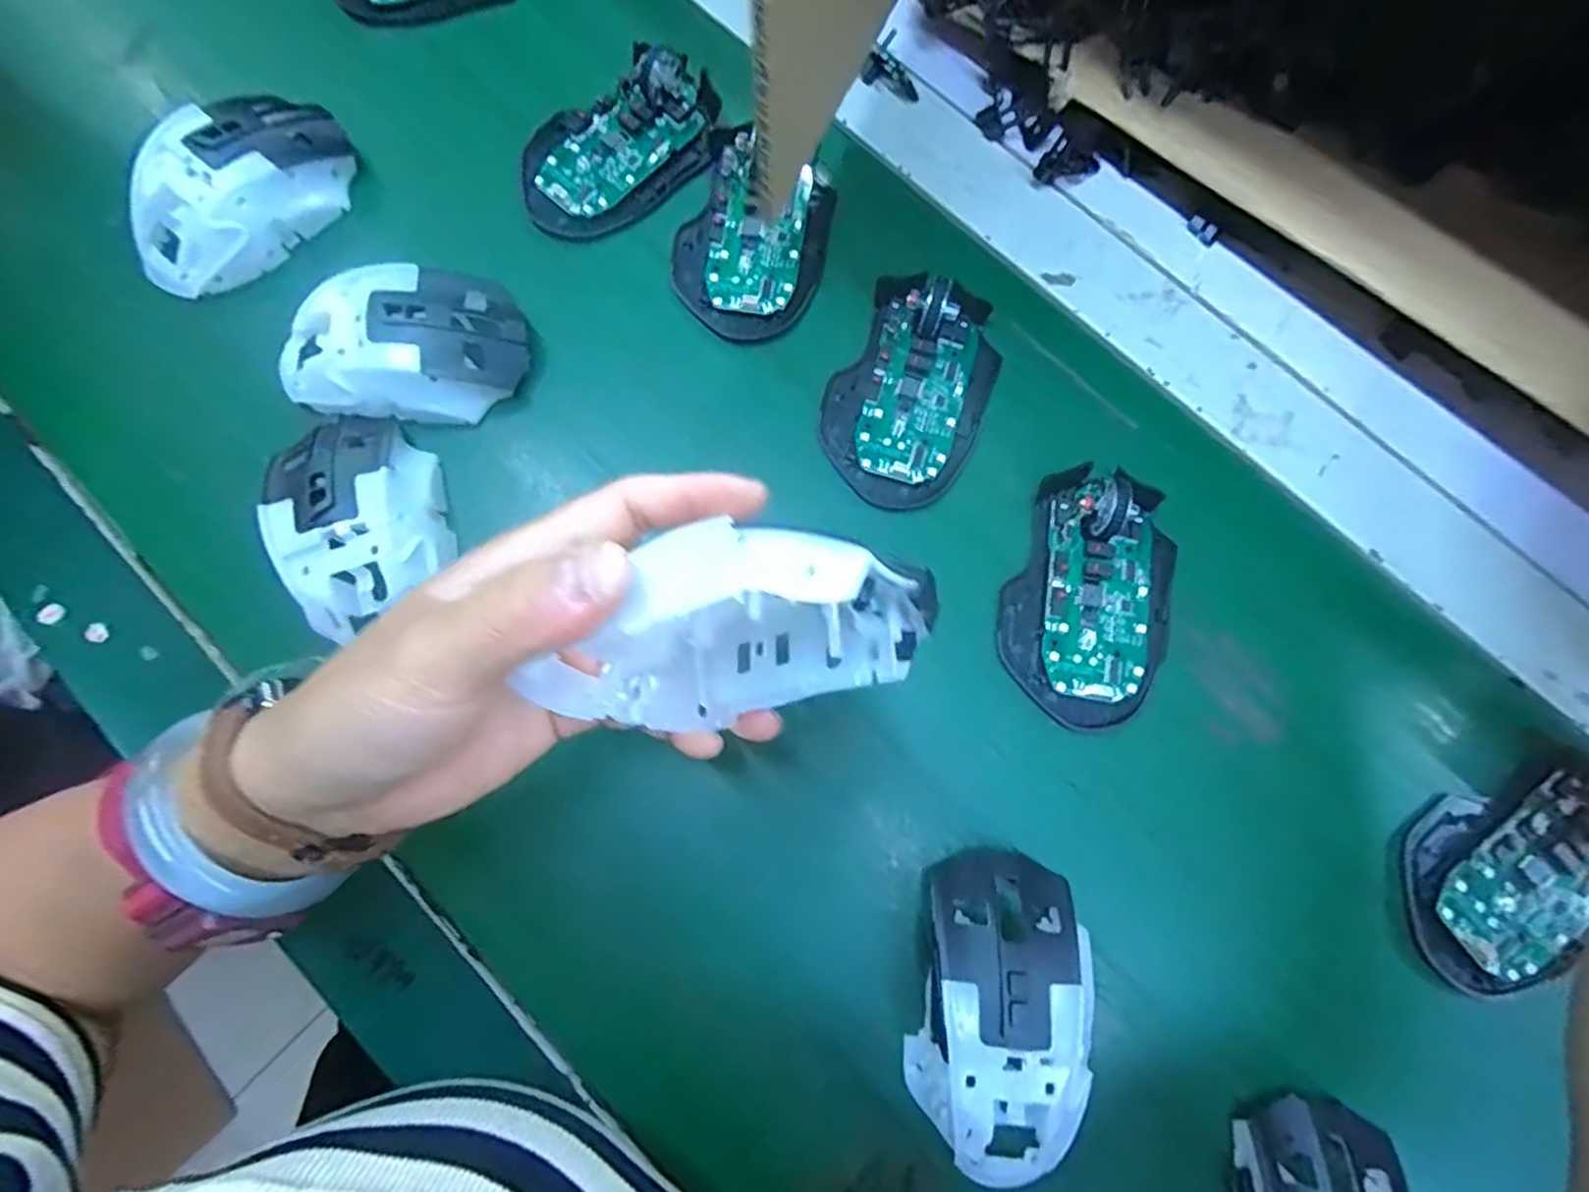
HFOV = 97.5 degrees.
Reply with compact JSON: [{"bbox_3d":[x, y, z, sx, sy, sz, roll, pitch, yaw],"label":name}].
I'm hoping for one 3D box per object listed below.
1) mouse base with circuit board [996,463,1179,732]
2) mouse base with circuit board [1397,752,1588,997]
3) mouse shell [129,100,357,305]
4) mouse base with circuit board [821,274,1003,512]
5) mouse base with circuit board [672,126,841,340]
[{"bbox_3d":[0.137,0.000,0.314,0.074,0.018,0.115,22,78,4],"label":"mouse base with circuit board"},{"bbox_3d":[0.304,0.111,0.294,0.114,0.018,0.062,-44,82,-9],"label":"mouse base with circuit board"},{"bbox_3d":[-0.273,-0.199,0.342,0.062,0.036,0.116,39,80,7],"label":"mouse shell"},{"bbox_3d":[0.057,-0.100,0.329,0.071,0.028,0.112,25,79,5],"label":"mouse base with circuit board"},{"bbox_3d":[-0.021,-0.180,0.347,0.072,0.020,0.099,14,78,2],"label":"mouse base with circuit board"}]

